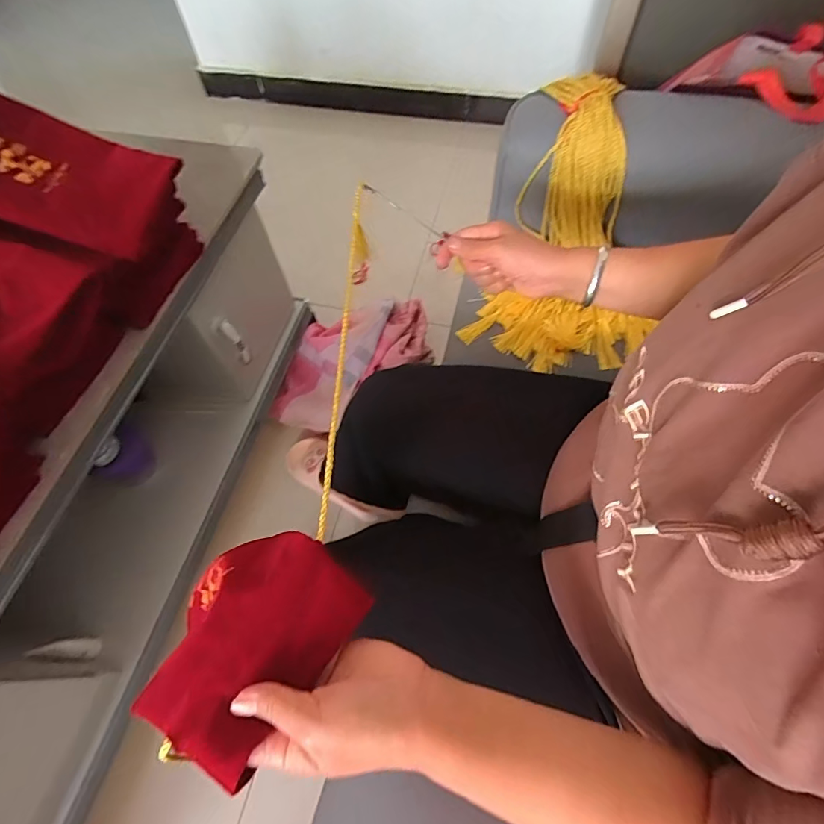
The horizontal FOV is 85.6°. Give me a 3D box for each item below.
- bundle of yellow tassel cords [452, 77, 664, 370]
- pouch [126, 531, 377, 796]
[{"bbox_3d":[0.223,-0.271,0.657,0.258,0.098,0.420,6,95,5],"label":"bundle of yellow tassel cords"},{"bbox_3d":[-0.119,0.157,0.330,0.136,0.088,0.137,31,67,17],"label":"pouch"}]

